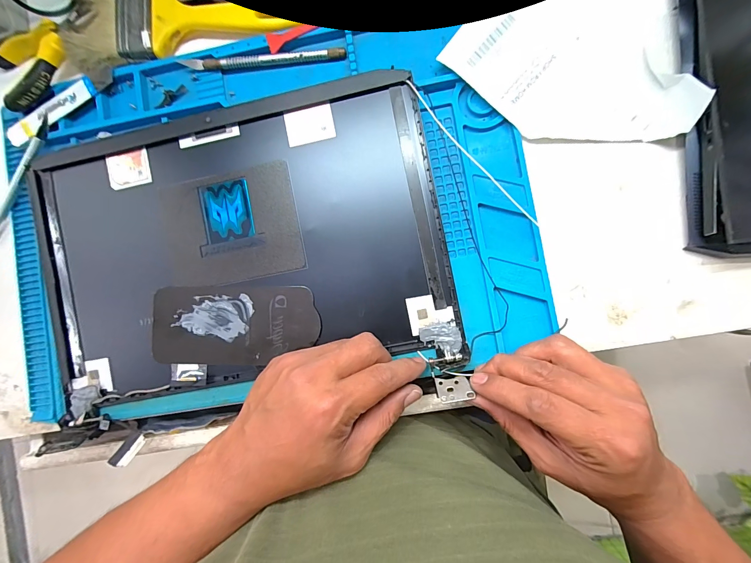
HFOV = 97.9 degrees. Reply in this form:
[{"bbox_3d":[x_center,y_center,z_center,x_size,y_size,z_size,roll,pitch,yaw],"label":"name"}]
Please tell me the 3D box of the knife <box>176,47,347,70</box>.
[{"bbox_3d":[-0.102,-0.201,0.296,0.149,0.007,0.010,-1,90,4],"label":"knife"}]

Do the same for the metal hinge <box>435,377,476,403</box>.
[{"bbox_3d":[0.061,0.085,0.257,0.025,0.004,0.019,-5,56,9],"label":"metal hinge"}]

